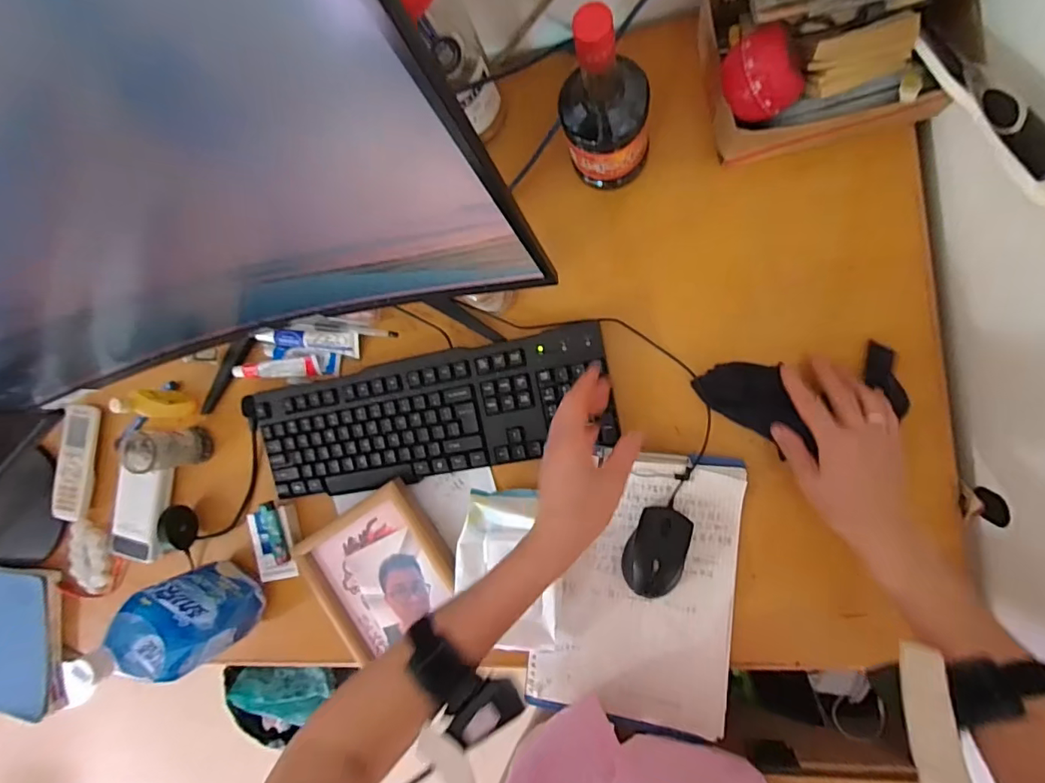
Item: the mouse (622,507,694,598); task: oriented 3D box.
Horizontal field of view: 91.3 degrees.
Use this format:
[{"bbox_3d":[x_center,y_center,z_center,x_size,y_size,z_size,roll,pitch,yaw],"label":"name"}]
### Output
[{"bbox_3d":[0.146,0.174,0.553,0.060,0.035,0.095,16,94,9],"label":"mouse"}]

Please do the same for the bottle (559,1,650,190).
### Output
[{"bbox_3d":[0.078,-0.260,0.475,0.080,0.220,0.070,-9,90,10],"label":"bottle"}]

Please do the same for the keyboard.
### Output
[{"bbox_3d":[-0.115,0.033,0.616,0.439,0.039,0.137,-11,90,10],"label":"keyboard"}]

